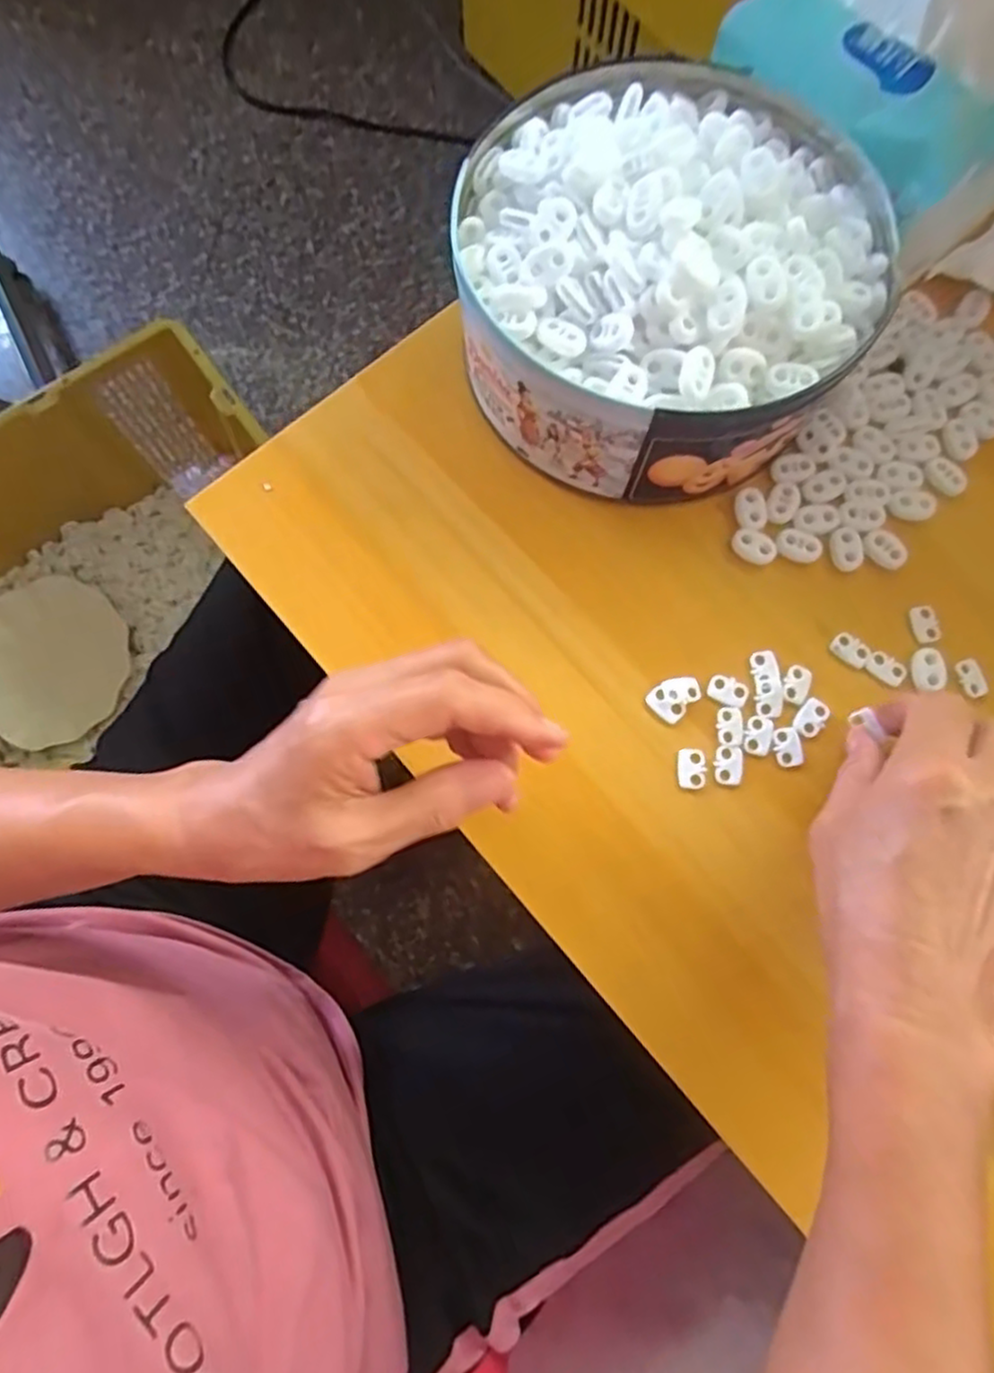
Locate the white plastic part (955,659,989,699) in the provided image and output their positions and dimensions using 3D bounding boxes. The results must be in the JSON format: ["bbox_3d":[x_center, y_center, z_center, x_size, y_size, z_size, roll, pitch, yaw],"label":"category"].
[{"bbox_3d":[0.230,-0.004,0.350,0.011,0.005,0.018,-21,79,-5],"label":"white plastic part"}]

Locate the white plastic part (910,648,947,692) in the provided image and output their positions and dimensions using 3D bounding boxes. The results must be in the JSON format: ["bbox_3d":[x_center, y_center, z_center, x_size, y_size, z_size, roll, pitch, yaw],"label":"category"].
[{"bbox_3d":[0.209,-0.009,0.348,0.016,0.004,0.021,3,78,0],"label":"white plastic part"}]

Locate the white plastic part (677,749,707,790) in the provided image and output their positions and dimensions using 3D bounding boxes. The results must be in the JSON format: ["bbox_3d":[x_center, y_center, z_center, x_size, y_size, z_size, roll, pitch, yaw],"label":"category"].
[{"bbox_3d":[0.092,0.039,0.338,0.014,0.004,0.019,-3,78,-1],"label":"white plastic part"}]

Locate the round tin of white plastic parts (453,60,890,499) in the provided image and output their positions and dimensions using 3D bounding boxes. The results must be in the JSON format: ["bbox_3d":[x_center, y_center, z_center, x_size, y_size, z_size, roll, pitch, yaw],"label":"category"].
[{"bbox_3d":[0.080,-0.196,0.342,0.188,0.083,0.191,0,78,0],"label":"round tin of white plastic parts"}]

